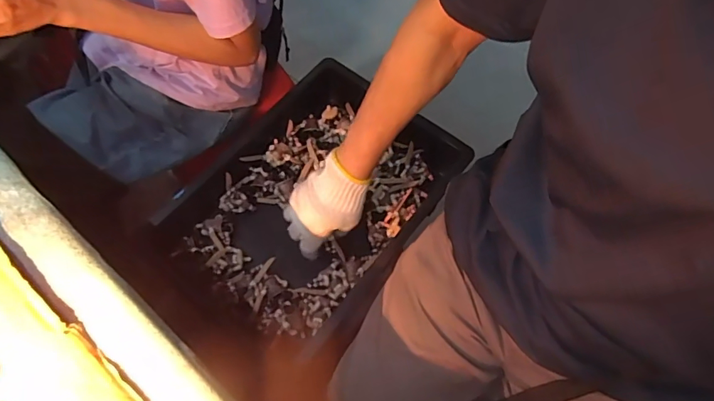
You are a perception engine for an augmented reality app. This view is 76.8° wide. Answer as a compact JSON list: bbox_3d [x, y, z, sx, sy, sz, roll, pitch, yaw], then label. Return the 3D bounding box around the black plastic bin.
[{"bbox_3d":[-0.077,-0.020,0.732,0.358,0.092,0.409,33,69,13],"label":"black plastic bin"}]

